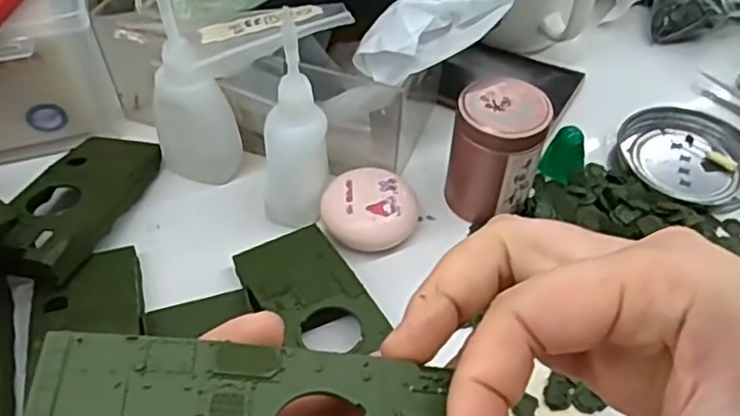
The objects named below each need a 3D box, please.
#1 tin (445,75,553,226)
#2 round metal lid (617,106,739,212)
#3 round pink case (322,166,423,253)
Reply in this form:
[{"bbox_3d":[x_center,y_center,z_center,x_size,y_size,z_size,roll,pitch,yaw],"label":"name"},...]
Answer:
[{"bbox_3d":[0.064,-0.029,0.346,0.043,0.062,0.044,1,49,-1],"label":"tin"},{"bbox_3d":[0.187,-0.030,0.393,0.077,0.011,0.077,1,49,-1],"label":"round metal lid"},{"bbox_3d":[0.000,0.002,0.345,0.048,0.025,0.042,4,49,2],"label":"round pink case"}]

